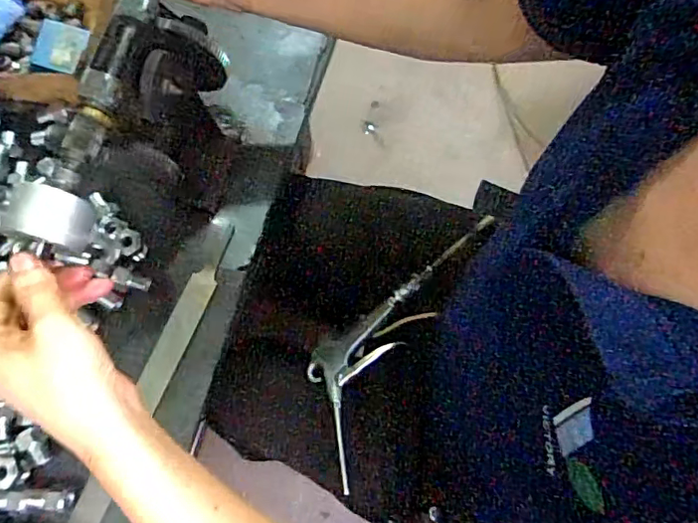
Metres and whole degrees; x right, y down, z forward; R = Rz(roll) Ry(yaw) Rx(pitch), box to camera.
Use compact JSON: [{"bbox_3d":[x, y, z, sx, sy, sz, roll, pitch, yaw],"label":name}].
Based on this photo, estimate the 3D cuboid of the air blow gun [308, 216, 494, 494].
[{"bbox_3d":[0.045,0.064,0.608,0.095,0.058,0.287,35,75,10],"label":"air blow gun"}]

